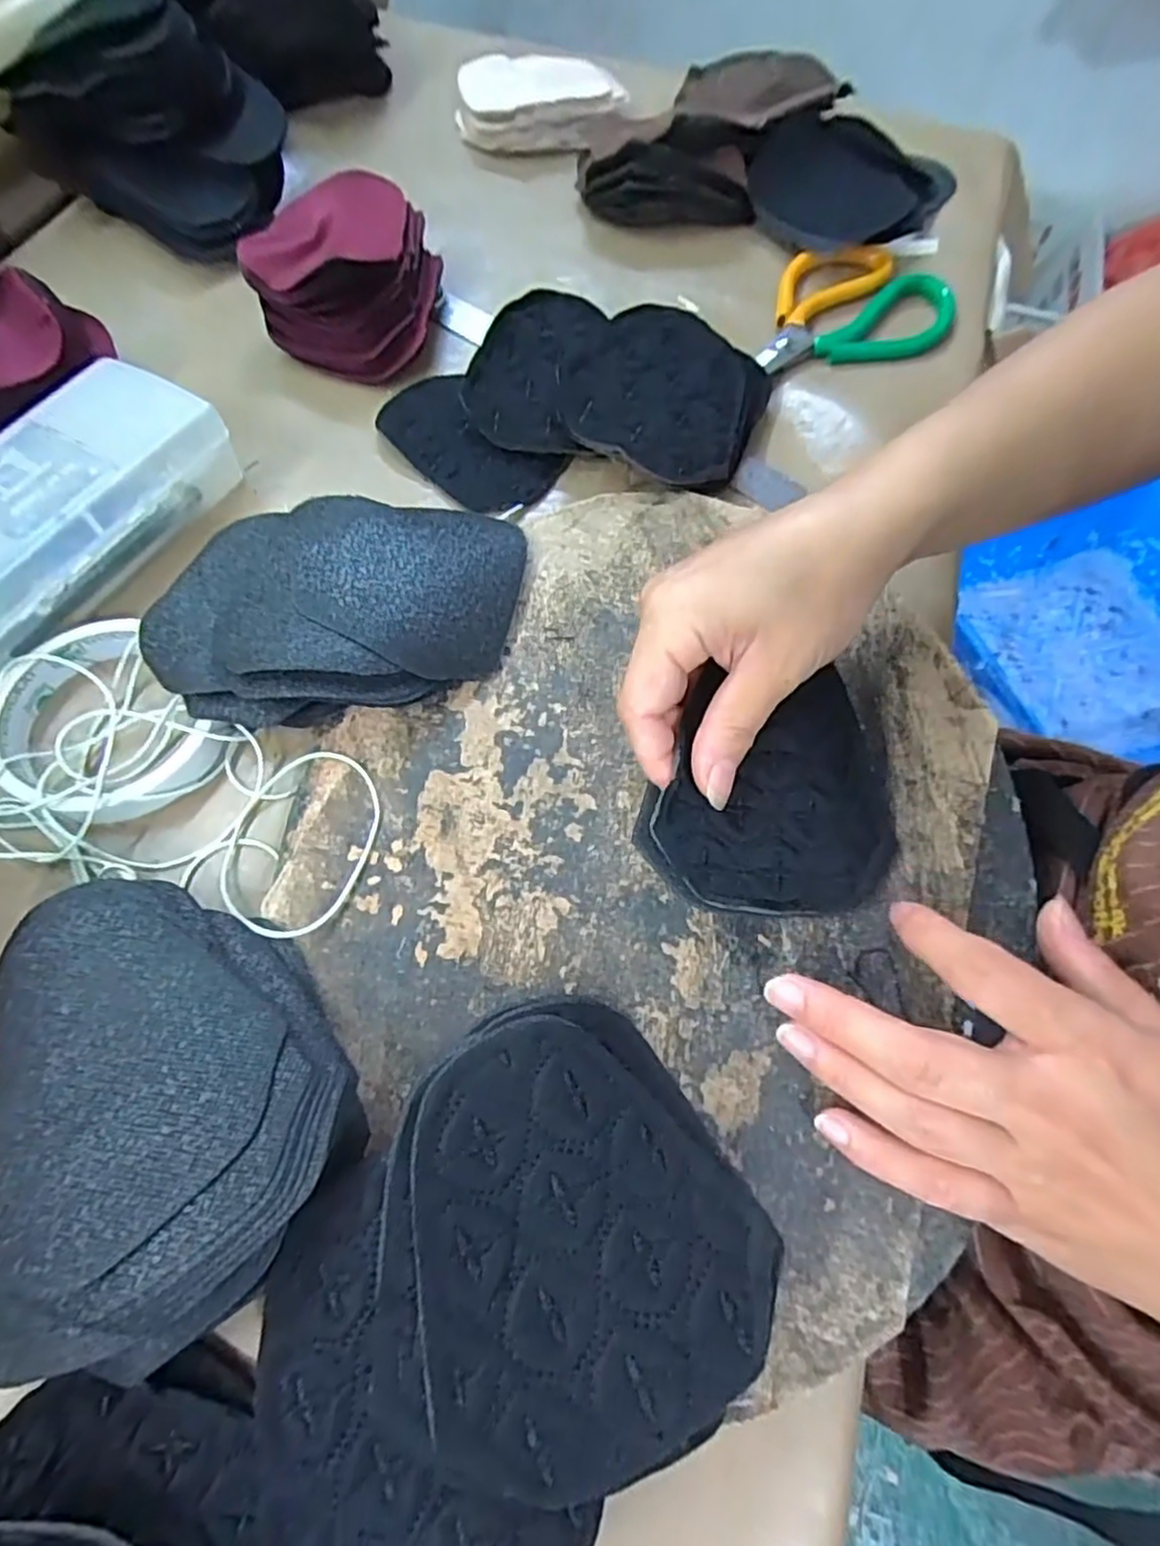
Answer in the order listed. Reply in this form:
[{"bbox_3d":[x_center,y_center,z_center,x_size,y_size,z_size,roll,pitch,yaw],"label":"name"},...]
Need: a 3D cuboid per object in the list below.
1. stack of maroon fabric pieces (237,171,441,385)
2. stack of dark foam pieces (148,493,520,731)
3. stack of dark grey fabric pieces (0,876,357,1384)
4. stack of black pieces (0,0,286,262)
[{"bbox_3d":[-0.134,-0.290,0.394,0.097,0.042,0.119,5,66,1],"label":"stack of maroon fabric pieces"},{"bbox_3d":[-0.103,-0.076,0.291,0.151,0.031,0.111,-2,66,-3],"label":"stack of dark foam pieces"},{"bbox_3d":[-0.127,0.098,0.211,0.105,0.041,0.132,-8,66,-5],"label":"stack of dark grey fabric pieces"},{"bbox_3d":[-0.251,-0.394,0.408,0.116,0.081,0.123,34,71,11],"label":"stack of black pieces"}]

